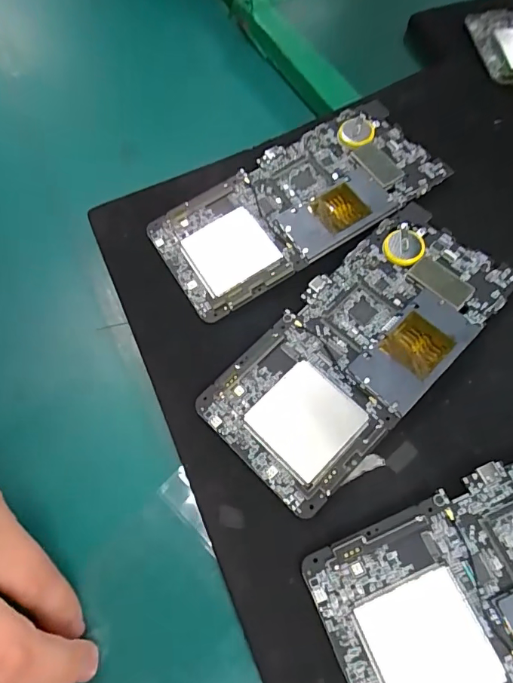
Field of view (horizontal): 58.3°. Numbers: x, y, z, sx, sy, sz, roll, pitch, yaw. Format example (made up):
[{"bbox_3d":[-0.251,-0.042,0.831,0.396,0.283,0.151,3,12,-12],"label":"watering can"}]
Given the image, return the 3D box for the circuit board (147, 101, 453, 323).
[{"bbox_3d":[0.020,-0.074,0.248,0.148,0.008,0.070,-32,71,-4],"label":"circuit board"}]

